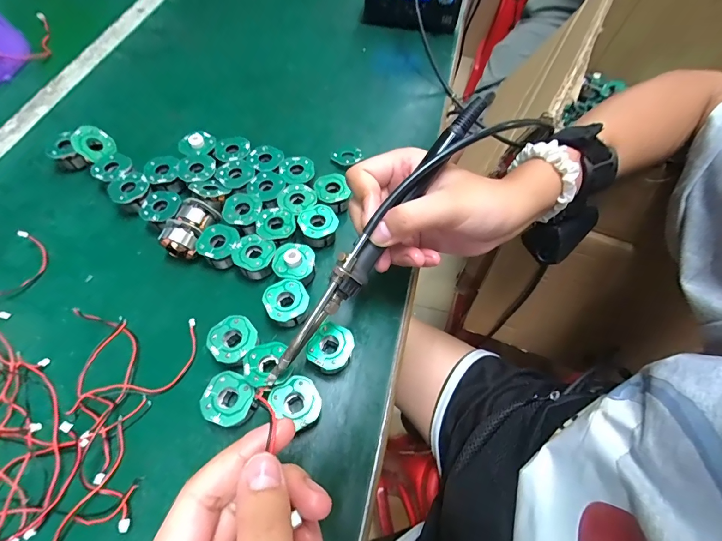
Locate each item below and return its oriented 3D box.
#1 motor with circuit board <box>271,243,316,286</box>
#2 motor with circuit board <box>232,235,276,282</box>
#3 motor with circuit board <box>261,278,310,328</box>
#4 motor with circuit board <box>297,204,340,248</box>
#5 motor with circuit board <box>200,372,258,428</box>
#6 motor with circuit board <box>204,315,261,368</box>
[{"bbox_3d":[-0.050,-0.004,0.273,0.030,0.022,0.032,-4,63,-5],"label":"motor with circuit board"},{"bbox_3d":[-0.081,-0.009,0.281,0.031,0.019,0.031,8,62,1],"label":"motor with circuit board"},{"bbox_3d":[-0.052,0.025,0.262,0.030,0.019,0.033,1,62,-3],"label":"motor with circuit board"},{"bbox_3d":[-0.034,-0.036,0.296,0.030,0.017,0.031,1,62,-3],"label":"motor with circuit board"},{"bbox_3d":[-0.080,0.083,0.228,0.034,0.023,0.029,20,63,7],"label":"motor with circuit board"},{"bbox_3d":[-0.085,0.050,0.248,0.032,0.021,0.030,1,62,-3],"label":"motor with circuit board"}]

